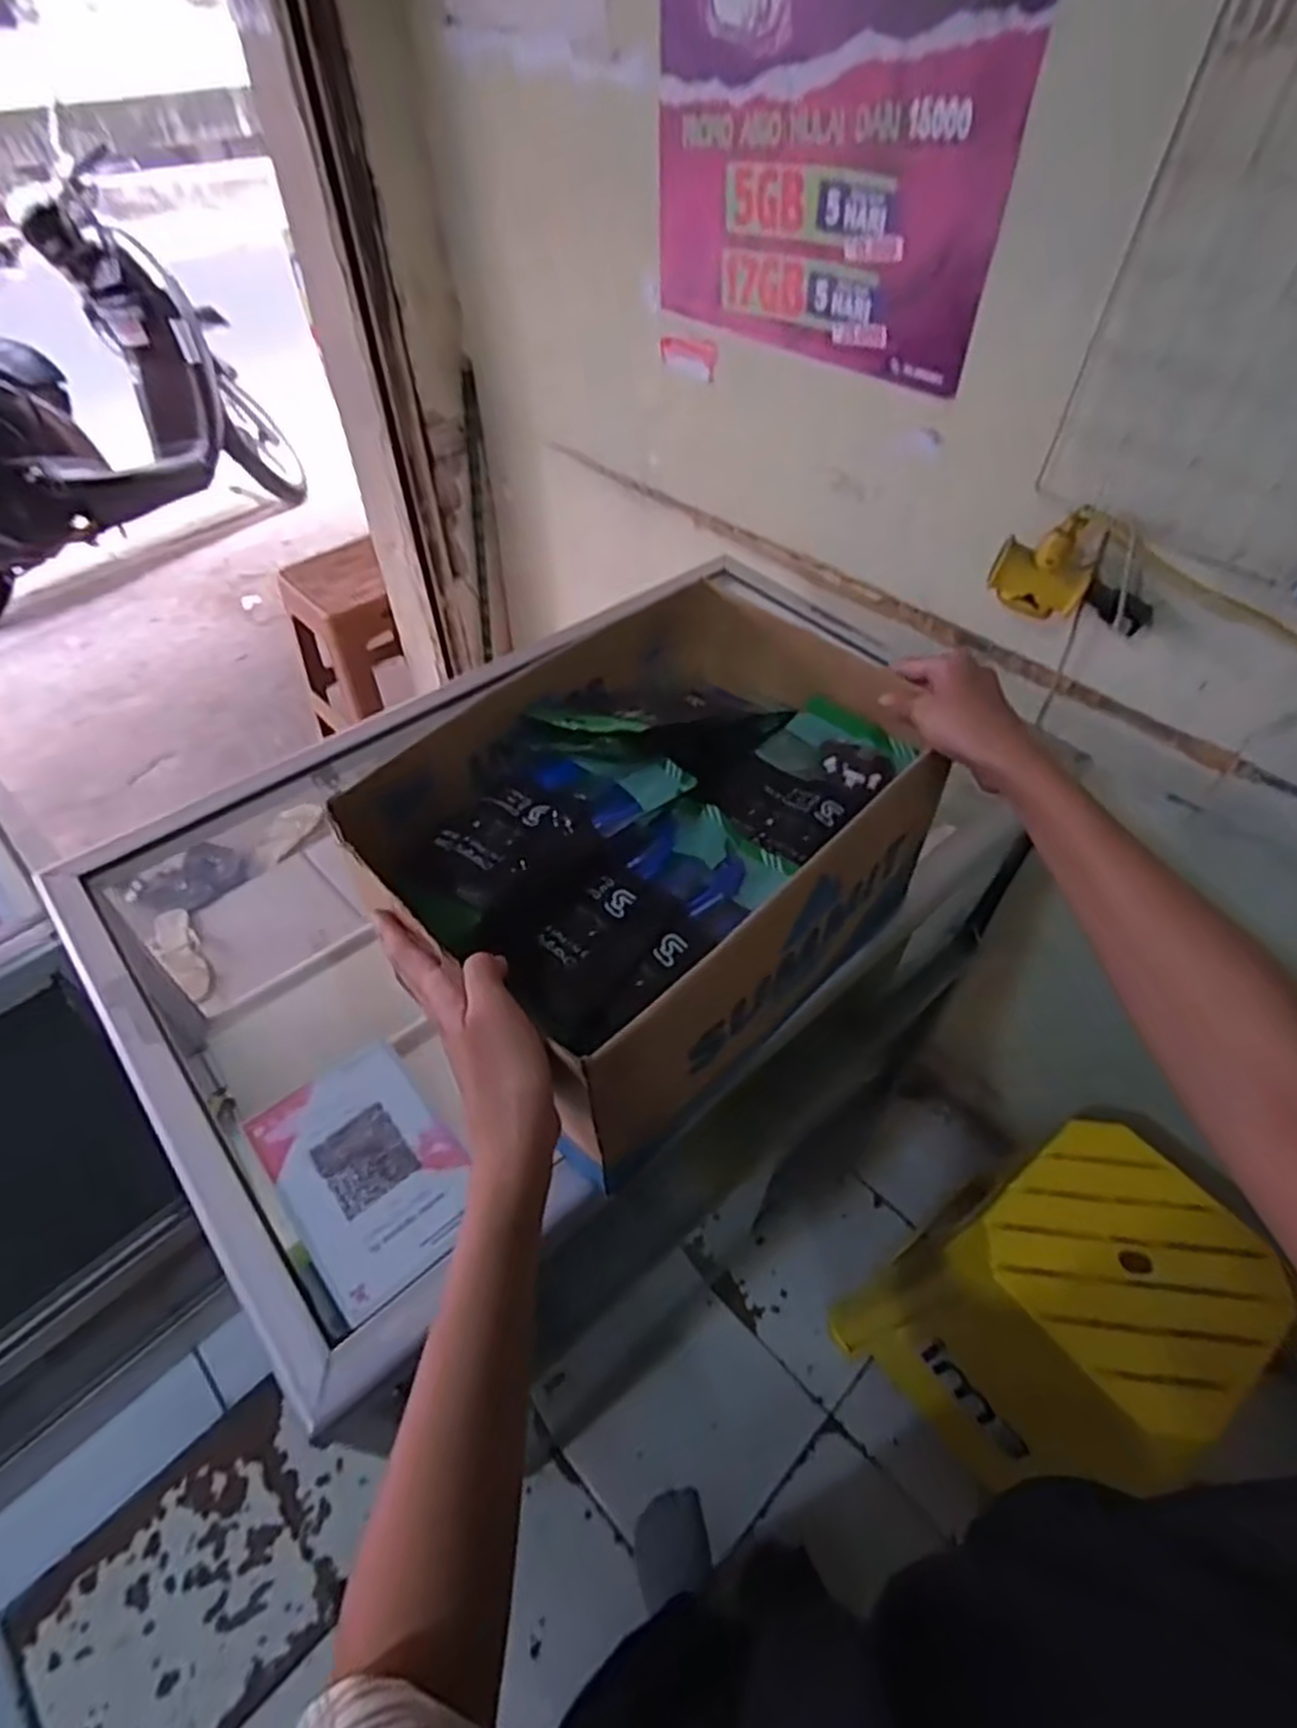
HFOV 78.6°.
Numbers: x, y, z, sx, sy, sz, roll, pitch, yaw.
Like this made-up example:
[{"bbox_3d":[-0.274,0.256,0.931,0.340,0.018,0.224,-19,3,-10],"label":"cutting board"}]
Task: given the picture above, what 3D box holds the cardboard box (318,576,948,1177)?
[{"bbox_3d":[0.009,-0.015,0.540,0.253,0.154,0.332,36,58,27],"label":"cardboard box"}]

